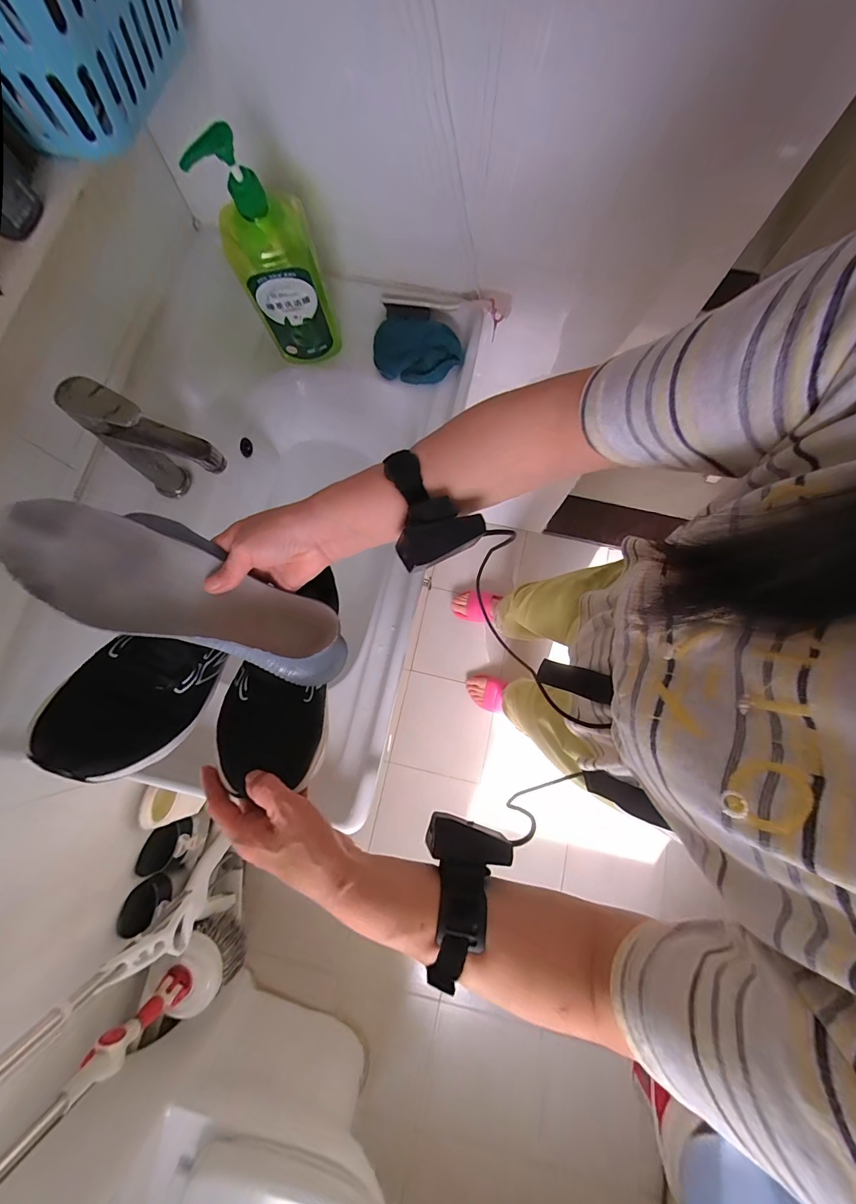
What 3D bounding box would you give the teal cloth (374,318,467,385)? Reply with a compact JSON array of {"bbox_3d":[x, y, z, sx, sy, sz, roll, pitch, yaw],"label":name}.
[{"bbox_3d":[-0.016,-0.414,0.647,0.148,0.041,0.096,9,78,2],"label":"teal cloth"}]

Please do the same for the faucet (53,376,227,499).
[{"bbox_3d":[-0.328,-0.181,0.510,0.150,0.209,0.047,23,78,5],"label":"faucet"}]

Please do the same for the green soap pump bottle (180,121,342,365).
[{"bbox_3d":[-0.199,-0.449,0.530,0.107,0.279,0.078,-11,78,-3],"label":"green soap pump bottle"}]

